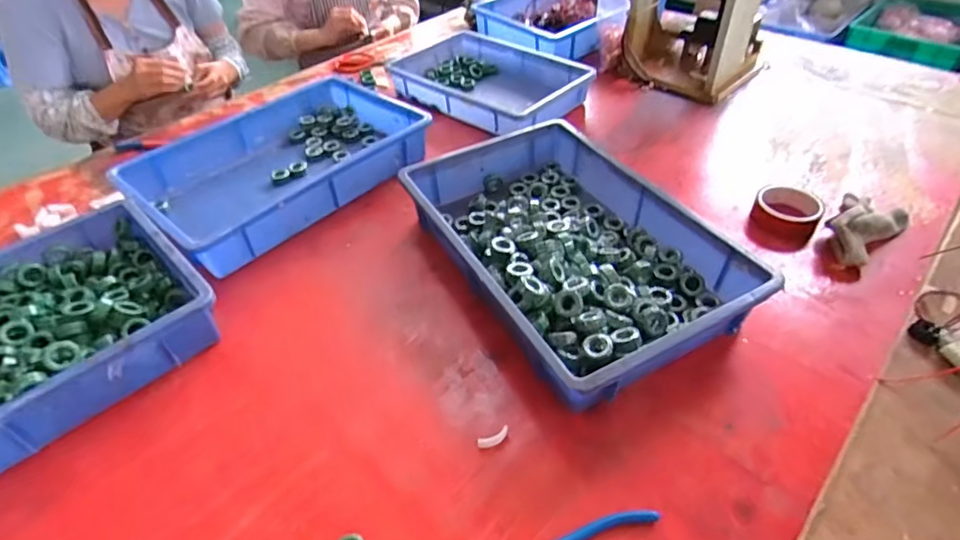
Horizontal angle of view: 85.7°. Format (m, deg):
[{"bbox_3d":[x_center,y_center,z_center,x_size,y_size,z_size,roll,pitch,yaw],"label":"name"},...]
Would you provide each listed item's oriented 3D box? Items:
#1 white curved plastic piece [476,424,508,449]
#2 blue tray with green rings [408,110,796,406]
[{"bbox_3d":[0.015,0.171,0.529,0.037,0.011,0.014,-21,47,-17],"label":"white curved plastic piece"},{"bbox_3d":[0.108,-0.041,0.692,0.285,0.081,0.443,-23,48,-19],"label":"blue tray with green rings"}]

